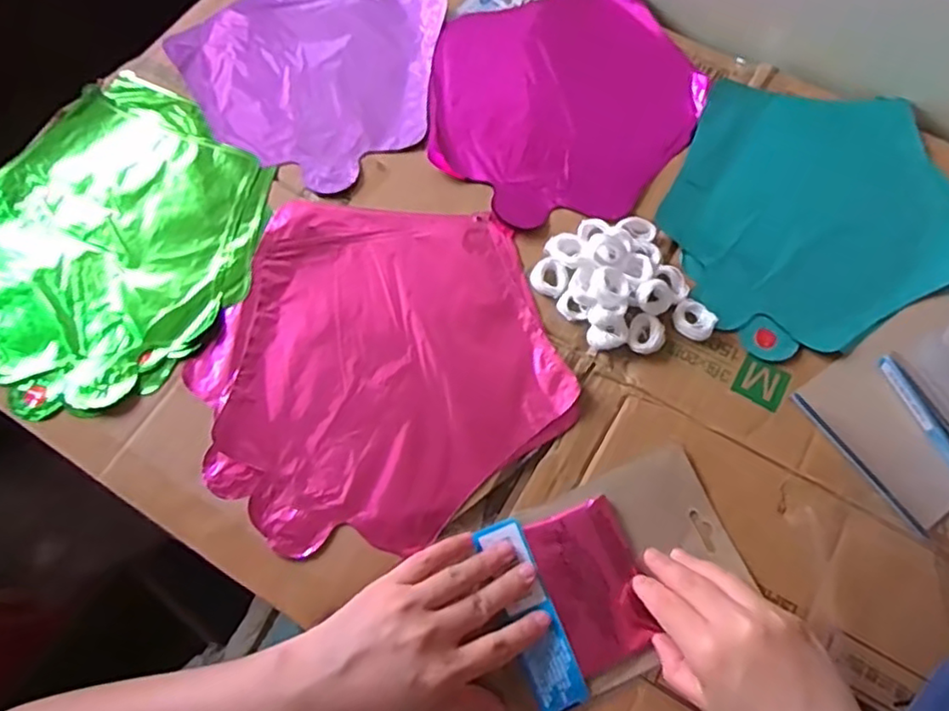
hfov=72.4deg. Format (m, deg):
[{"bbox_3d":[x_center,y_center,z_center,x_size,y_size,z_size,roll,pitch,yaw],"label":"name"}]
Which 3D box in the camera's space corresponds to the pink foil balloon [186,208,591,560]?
[{"bbox_3d":[-0.071,0.000,0.455,0.239,0.009,0.248,-20,70,-8],"label":"pink foil balloon"}]

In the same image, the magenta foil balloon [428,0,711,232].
[{"bbox_3d":[0.073,-0.216,0.546,0.223,0.016,0.232,0,68,0],"label":"magenta foil balloon"}]

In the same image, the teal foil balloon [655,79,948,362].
[{"bbox_3d":[0.259,-0.119,0.501,0.228,0.008,0.222,0,68,0],"label":"teal foil balloon"}]

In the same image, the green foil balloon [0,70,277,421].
[{"bbox_3d":[-0.282,-0.093,0.486,0.241,0.018,0.238,39,73,14],"label":"green foil balloon"}]

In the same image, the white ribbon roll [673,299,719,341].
[{"bbox_3d":[0.156,-0.025,0.460,0.029,0.013,0.024,33,72,12],"label":"white ribbon roll"}]

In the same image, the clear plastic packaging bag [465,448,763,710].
[{"bbox_3d":[0.081,0.144,0.410,0.174,0.016,0.116,-21,70,-8],"label":"clear plastic packaging bag"}]

